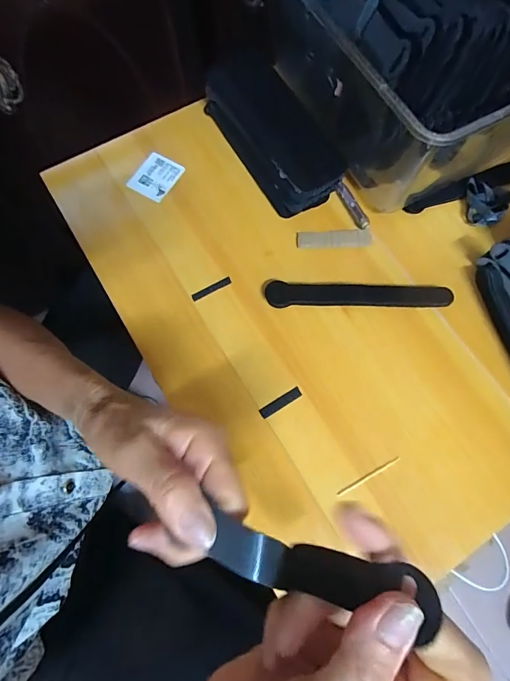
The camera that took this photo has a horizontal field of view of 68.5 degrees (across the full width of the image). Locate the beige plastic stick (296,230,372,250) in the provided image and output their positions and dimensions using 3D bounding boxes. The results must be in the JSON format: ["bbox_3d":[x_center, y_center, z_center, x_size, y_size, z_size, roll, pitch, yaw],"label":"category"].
[{"bbox_3d":[0.092,-0.118,0.435,0.085,0.005,0.025,-2,74,-2],"label":"beige plastic stick"}]

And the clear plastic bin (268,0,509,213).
[{"bbox_3d":[0.202,-0.343,0.420,0.309,0.163,0.320,-27,76,-8],"label":"clear plastic bin"}]

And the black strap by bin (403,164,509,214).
[{"bbox_3d":[0.280,-0.195,0.464,0.210,0.021,0.025,-18,75,-6],"label":"black strap by bin"}]

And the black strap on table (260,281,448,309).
[{"bbox_3d":[0.115,-0.049,0.417,0.201,0.007,0.029,2,74,0],"label":"black strap on table"}]

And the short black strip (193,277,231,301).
[{"bbox_3d":[-0.049,-0.058,0.424,0.047,0.006,0.008,-29,77,-9],"label":"short black strip"}]

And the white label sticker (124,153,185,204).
[{"bbox_3d":[-0.123,-0.202,0.465,0.048,0.006,0.058,32,78,3],"label":"white label sticker"}]

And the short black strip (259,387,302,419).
[{"bbox_3d":[0.026,0.064,0.385,0.047,0.004,0.010,-31,77,-9],"label":"short black strip"}]

